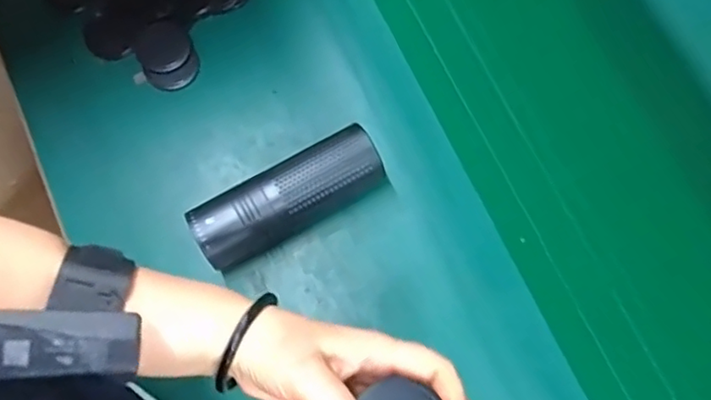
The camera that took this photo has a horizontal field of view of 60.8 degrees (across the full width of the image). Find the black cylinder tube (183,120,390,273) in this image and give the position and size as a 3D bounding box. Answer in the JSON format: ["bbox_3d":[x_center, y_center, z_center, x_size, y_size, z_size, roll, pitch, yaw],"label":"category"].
[{"bbox_3d":[-0.056,-0.001,0.516,0.161,0.055,0.054,-29,78,-7],"label":"black cylinder tube"}]

